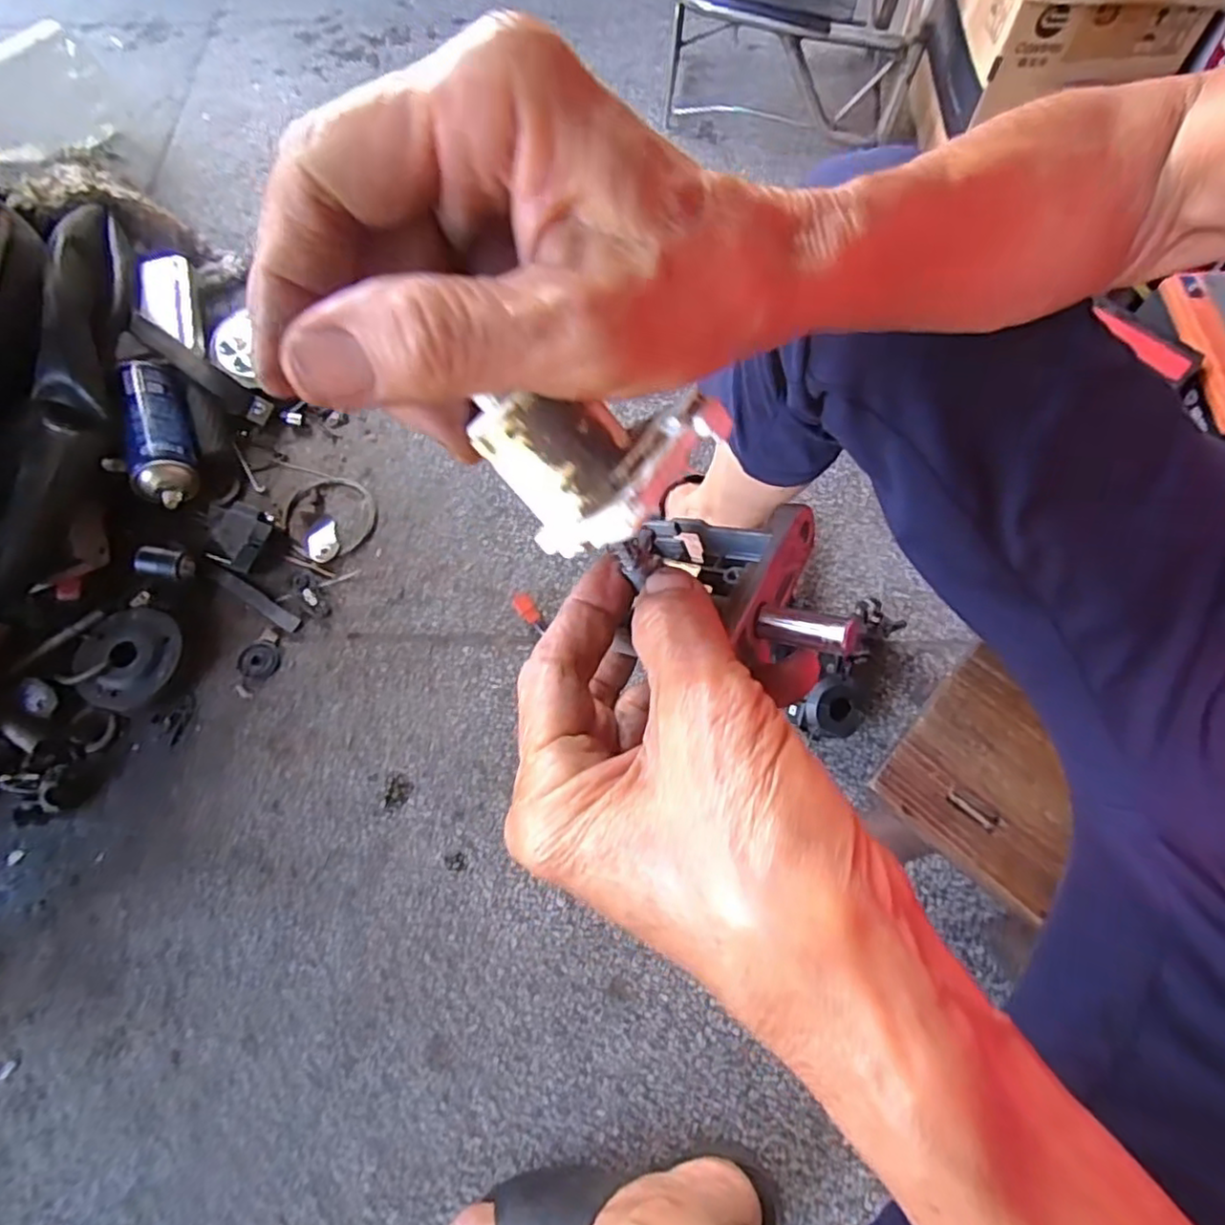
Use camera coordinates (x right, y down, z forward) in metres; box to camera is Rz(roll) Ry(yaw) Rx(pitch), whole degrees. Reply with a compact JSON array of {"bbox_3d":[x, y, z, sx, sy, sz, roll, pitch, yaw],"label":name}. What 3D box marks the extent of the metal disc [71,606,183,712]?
[{"bbox_3d":[-0.484,0.044,0.665,0.094,0.029,0.103,0,67,1],"label":"metal disc"}]

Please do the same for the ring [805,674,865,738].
[{"bbox_3d":[0.201,0.085,0.606,0.057,0.020,0.057,-2,99,-13],"label":"ring"}]

